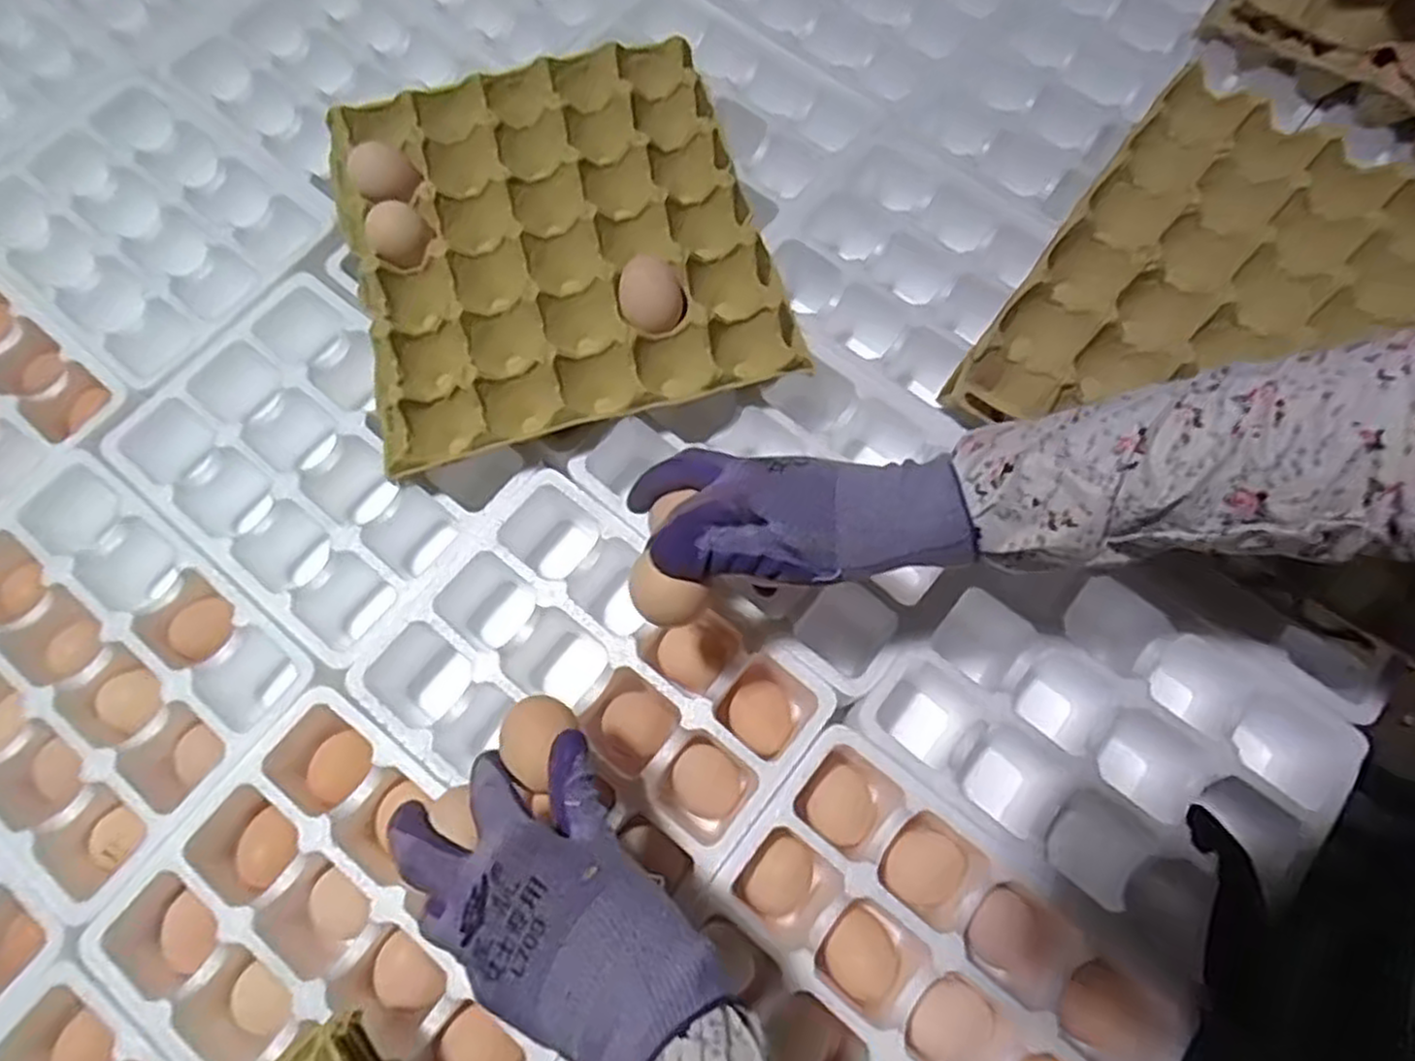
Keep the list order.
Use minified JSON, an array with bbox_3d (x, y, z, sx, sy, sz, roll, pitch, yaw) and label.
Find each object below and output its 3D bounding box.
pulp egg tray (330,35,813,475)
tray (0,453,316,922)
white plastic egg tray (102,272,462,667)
[{"bbox_3d":[-0.103,-0.203,0.547,0.276,0.053,0.298,-15,72,-4],"label":"pulp egg tray"},{"bbox_3d":[-0.393,0.091,0.495,0.244,0.053,0.189,37,75,12],"label":"tray"},{"bbox_3d":[-0.266,-0.044,0.549,0.239,0.065,0.183,37,75,12],"label":"white plastic egg tray"}]

